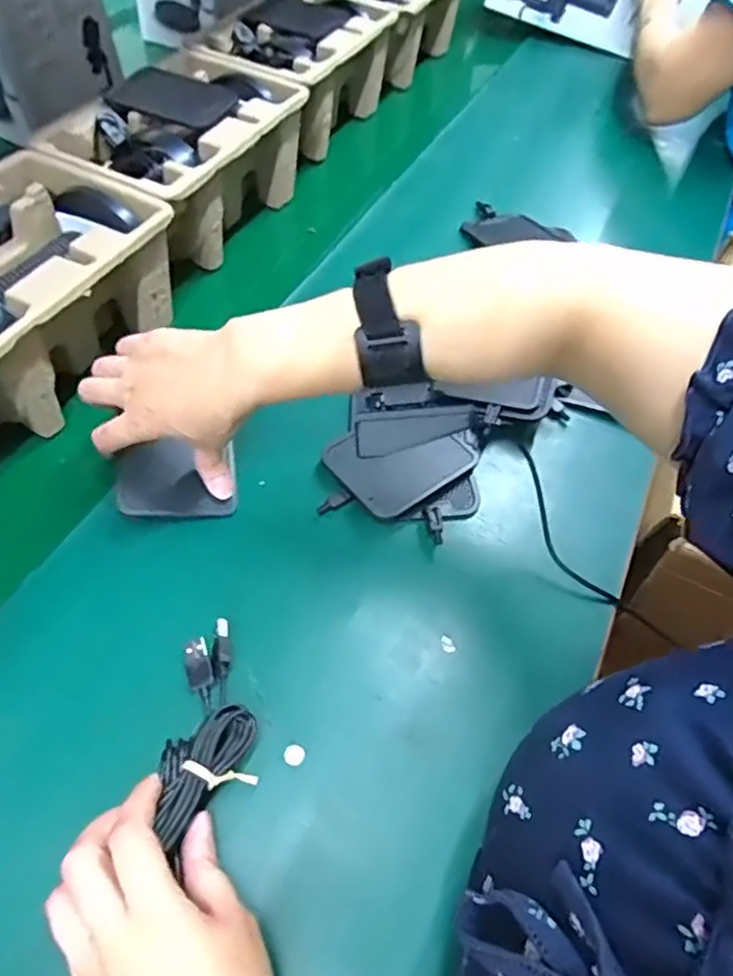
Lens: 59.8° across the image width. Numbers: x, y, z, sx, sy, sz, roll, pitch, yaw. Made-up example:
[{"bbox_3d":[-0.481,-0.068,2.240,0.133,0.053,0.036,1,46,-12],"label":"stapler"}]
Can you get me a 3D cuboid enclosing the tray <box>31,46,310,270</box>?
[{"bbox_3d":[-0.170,-0.300,0.603,0.144,0.106,0.249,23,58,10],"label":"tray"}]

